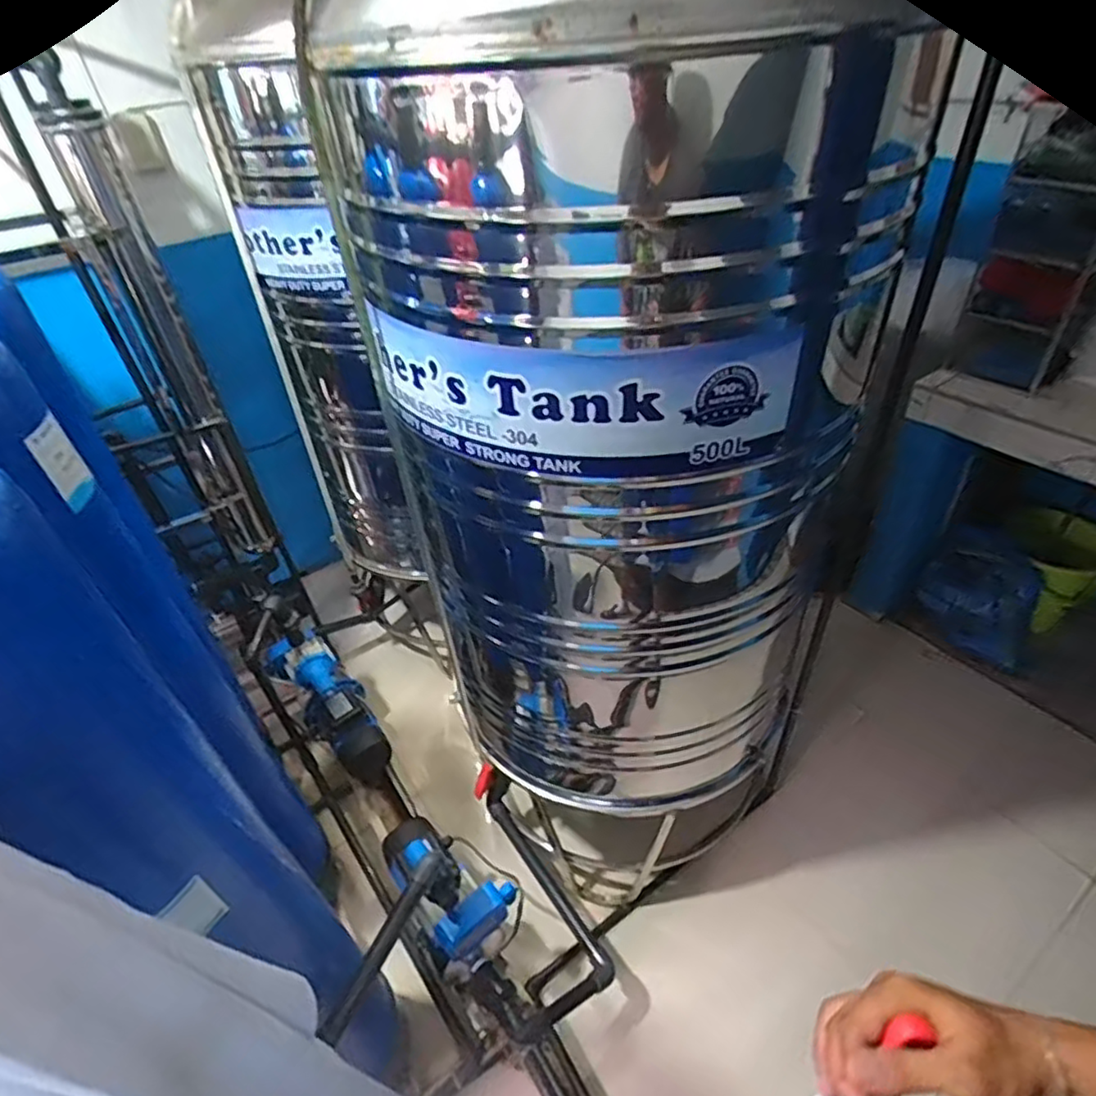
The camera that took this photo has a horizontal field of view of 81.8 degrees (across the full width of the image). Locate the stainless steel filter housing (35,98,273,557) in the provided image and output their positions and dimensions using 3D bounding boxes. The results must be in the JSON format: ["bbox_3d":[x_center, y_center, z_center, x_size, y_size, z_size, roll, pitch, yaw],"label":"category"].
[{"bbox_3d":[-0.961,-0.466,1.627,0.154,1.120,0.166,-23,43,-21],"label":"stainless steel filter housing"}]

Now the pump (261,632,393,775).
[{"bbox_3d":[-0.610,0.449,1.825,0.175,0.224,0.458,-35,88,-31],"label":"pump"}]

